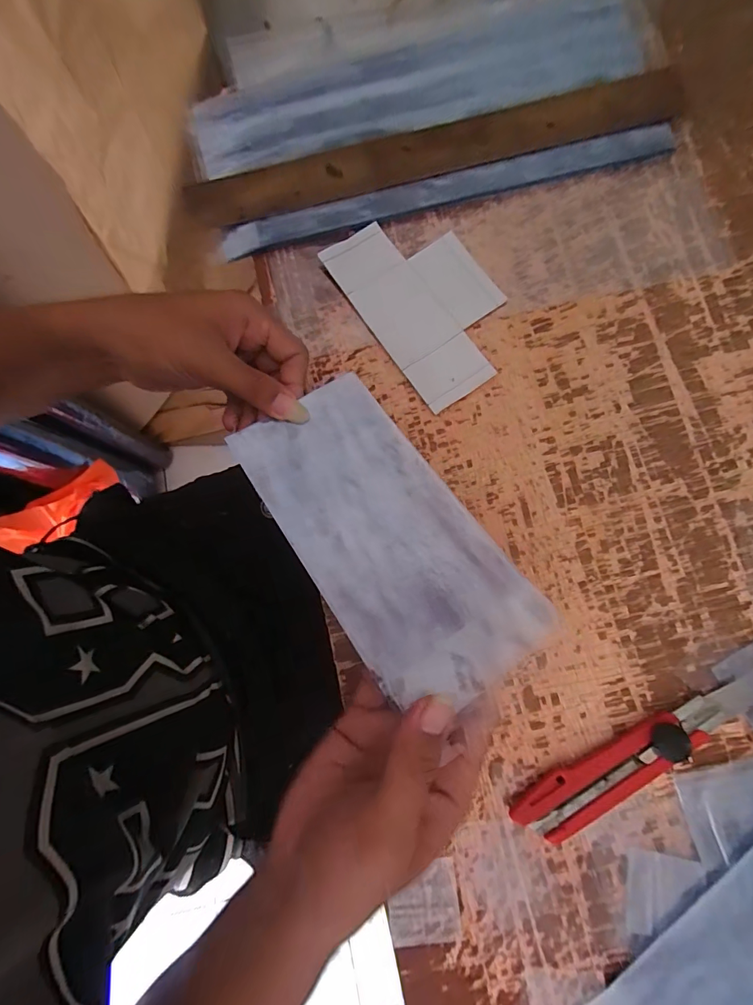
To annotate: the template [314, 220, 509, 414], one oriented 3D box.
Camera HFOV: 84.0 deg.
[{"bbox_3d":[0.041,-0.164,0.339,0.102,0.004,0.164,-35,84,-5],"label":"template"}]

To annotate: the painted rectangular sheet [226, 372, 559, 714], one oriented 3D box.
[{"bbox_3d":[0.004,0.015,0.268,0.108,0.008,0.218,-33,70,-9],"label":"painted rectangular sheet"}]

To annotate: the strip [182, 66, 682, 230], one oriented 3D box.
[{"bbox_3d":[0.052,-0.298,0.352,0.422,0.010,0.047,-15,87,-1],"label":"strip"}]

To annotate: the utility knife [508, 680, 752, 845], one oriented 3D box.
[{"bbox_3d":[0.168,0.166,0.270,0.172,0.016,0.031,-26,80,-3],"label":"utility knife"}]

